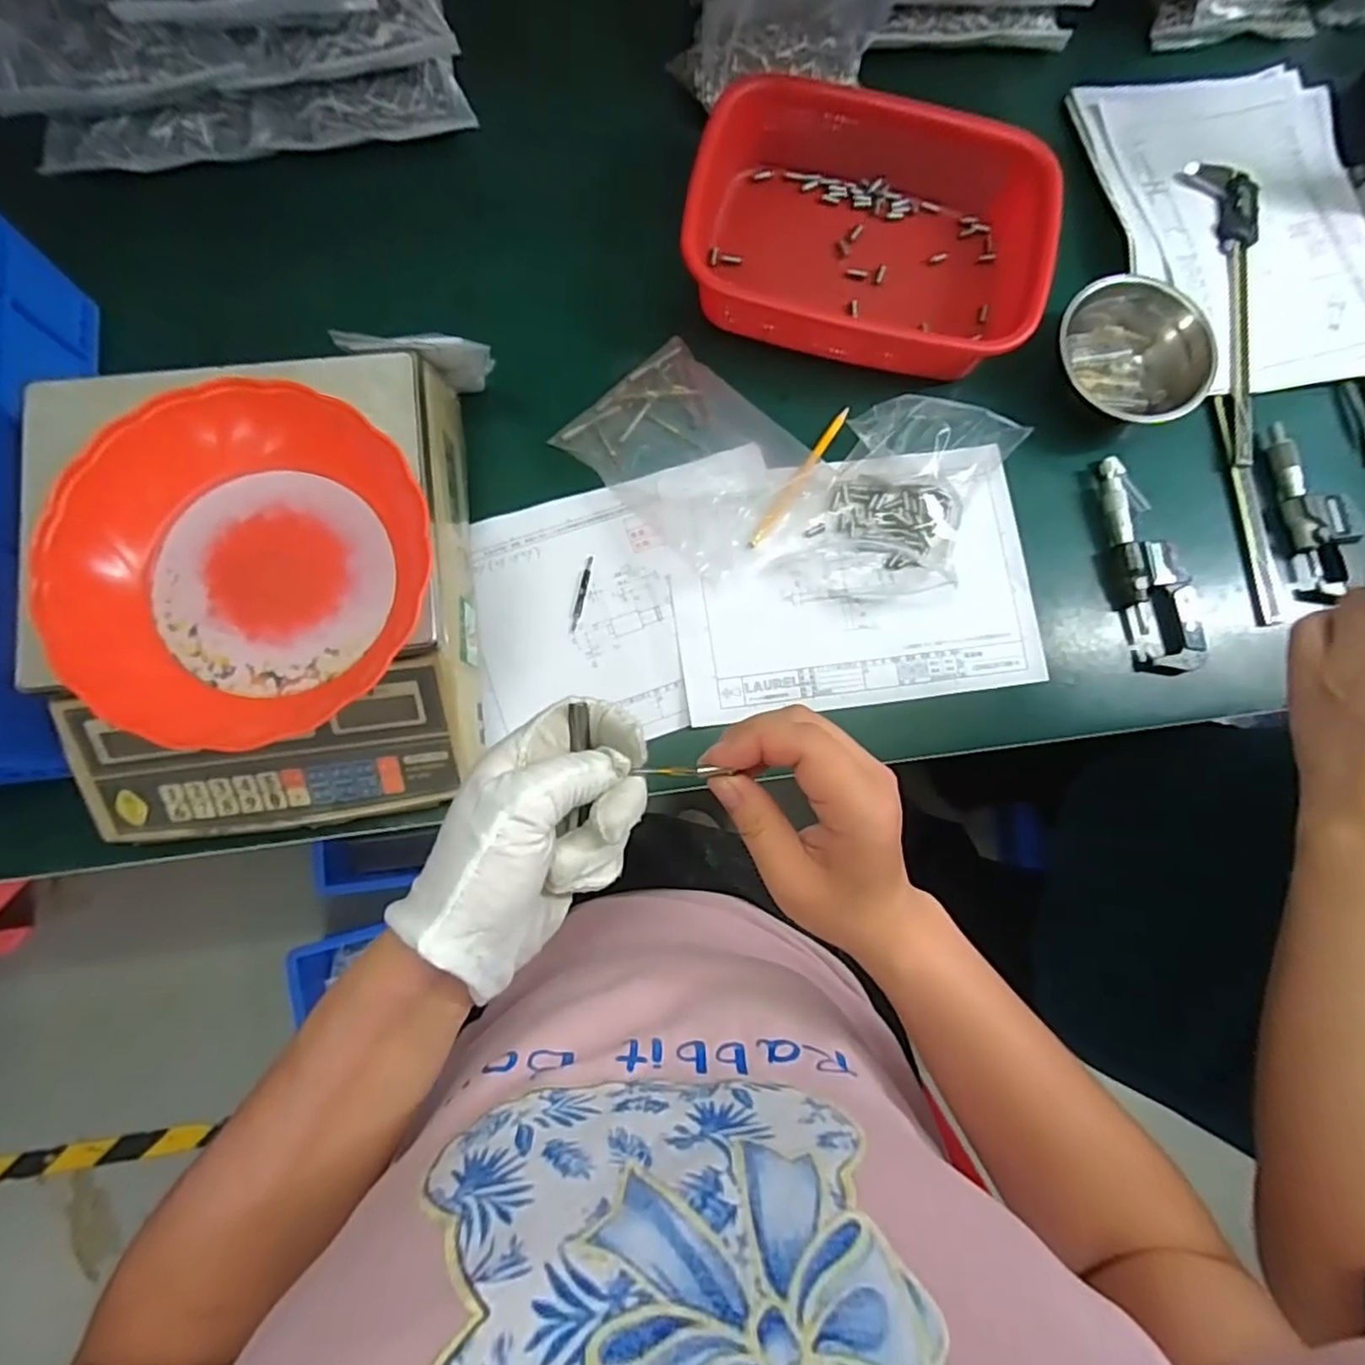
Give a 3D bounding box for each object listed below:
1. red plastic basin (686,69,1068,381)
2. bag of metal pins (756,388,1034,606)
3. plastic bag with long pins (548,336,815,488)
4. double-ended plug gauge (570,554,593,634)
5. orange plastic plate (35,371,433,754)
[{"bbox_3d":[0.154,-0.388,0.570,0.290,0.082,0.212,9,82,-2],"label":"red plastic basin"},{"bbox_3d":[0.173,-0.144,0.541,0.144,0.067,0.183,31,82,1],"label":"bag of metal pins"},{"bbox_3d":[0.000,-0.203,0.573,0.161,0.016,0.136,43,82,3],"label":"plastic bag with long pins"},{"bbox_3d":[-0.083,-0.074,0.555,0.006,0.004,0.065,12,82,-2],"label":"double-ended plug gauge"},{"bbox_3d":[-0.259,-0.071,0.407,0.205,0.053,0.205,0,83,-3],"label":"orange plastic plate"}]

